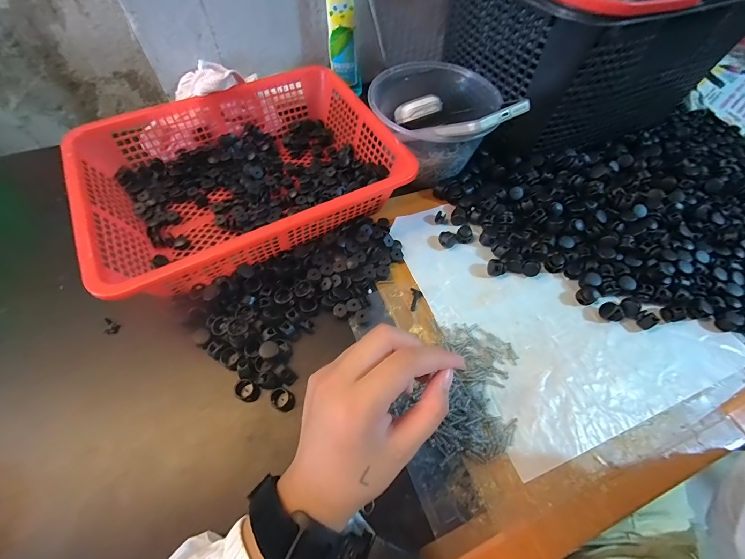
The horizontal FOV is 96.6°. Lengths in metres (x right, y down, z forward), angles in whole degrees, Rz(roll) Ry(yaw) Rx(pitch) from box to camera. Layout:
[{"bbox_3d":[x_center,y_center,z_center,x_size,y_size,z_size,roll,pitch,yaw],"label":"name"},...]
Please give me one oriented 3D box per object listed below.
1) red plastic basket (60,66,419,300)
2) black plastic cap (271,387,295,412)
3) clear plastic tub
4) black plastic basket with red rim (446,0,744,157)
[{"bbox_3d":[-0.135,-0.114,0.363,0.298,0.068,0.222,-23,63,-15],"label":"red plastic basket"},{"bbox_3d":[-0.074,0.100,0.277,0.019,0.009,0.016,28,62,14],"label":"black plastic cap"},{"bbox_3d":[0.069,-0.184,0.400,0.144,0.078,0.146,1,59,-2],"label":"clear plastic tub"},{"bbox_3d":[0.265,-0.313,0.411,0.350,0.158,0.242,-20,62,-13],"label":"black plastic basket with red rim"}]

